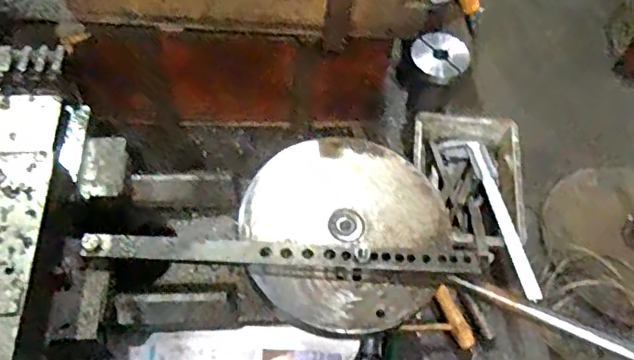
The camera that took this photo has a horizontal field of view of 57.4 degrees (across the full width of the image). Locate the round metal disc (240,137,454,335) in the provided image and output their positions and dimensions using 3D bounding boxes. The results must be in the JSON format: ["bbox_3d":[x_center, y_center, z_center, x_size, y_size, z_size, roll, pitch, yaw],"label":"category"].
[{"bbox_3d":[0.029,0.041,0.520,0.180,0.014,0.186,2,57,-3],"label":"round metal disc"}]

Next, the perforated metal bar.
[{"bbox_3d":[-0.025,0.062,0.490,0.331,0.013,0.021,3,57,-2],"label":"perforated metal bar"}]

